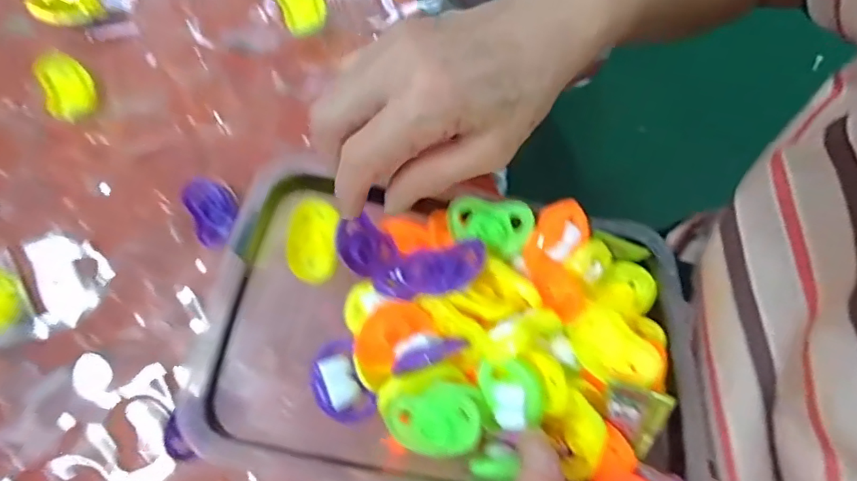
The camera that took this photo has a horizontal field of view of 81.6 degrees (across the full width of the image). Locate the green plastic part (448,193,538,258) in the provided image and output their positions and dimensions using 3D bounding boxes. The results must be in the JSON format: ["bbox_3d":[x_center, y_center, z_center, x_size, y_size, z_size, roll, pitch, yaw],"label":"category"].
[{"bbox_3d":[0.034,-0.010,0.272,0.046,0.005,0.028,15,78,2],"label":"green plastic part"}]

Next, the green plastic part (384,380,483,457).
[{"bbox_3d":[0.002,0.087,0.239,0.044,0.014,0.033,-3,78,-2],"label":"green plastic part"}]

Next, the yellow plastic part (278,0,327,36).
[{"bbox_3d":[-0.098,-0.184,0.379,0.033,0.006,0.057,-26,81,-5],"label":"yellow plastic part"}]

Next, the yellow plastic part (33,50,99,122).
[{"bbox_3d":[-0.264,-0.114,0.363,0.031,0.017,0.048,-21,81,-4],"label":"yellow plastic part"}]

